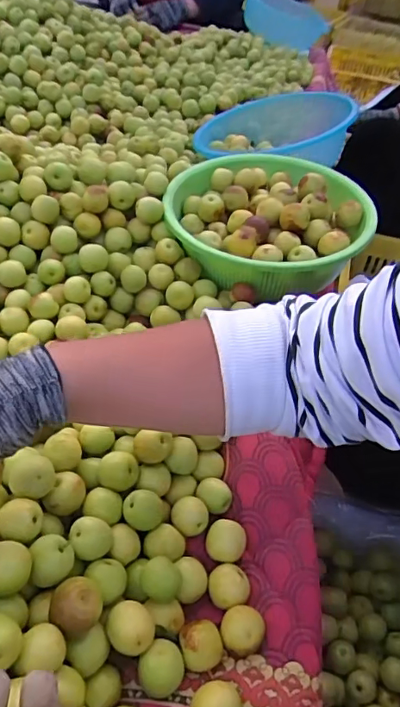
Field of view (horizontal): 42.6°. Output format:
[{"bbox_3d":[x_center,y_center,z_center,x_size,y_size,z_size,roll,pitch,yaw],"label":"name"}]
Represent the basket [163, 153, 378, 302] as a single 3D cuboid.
[{"bbox_3d":[0.082,-0.178,0.665,0.237,0.078,0.256,4,44,-4],"label":"basket"}]

